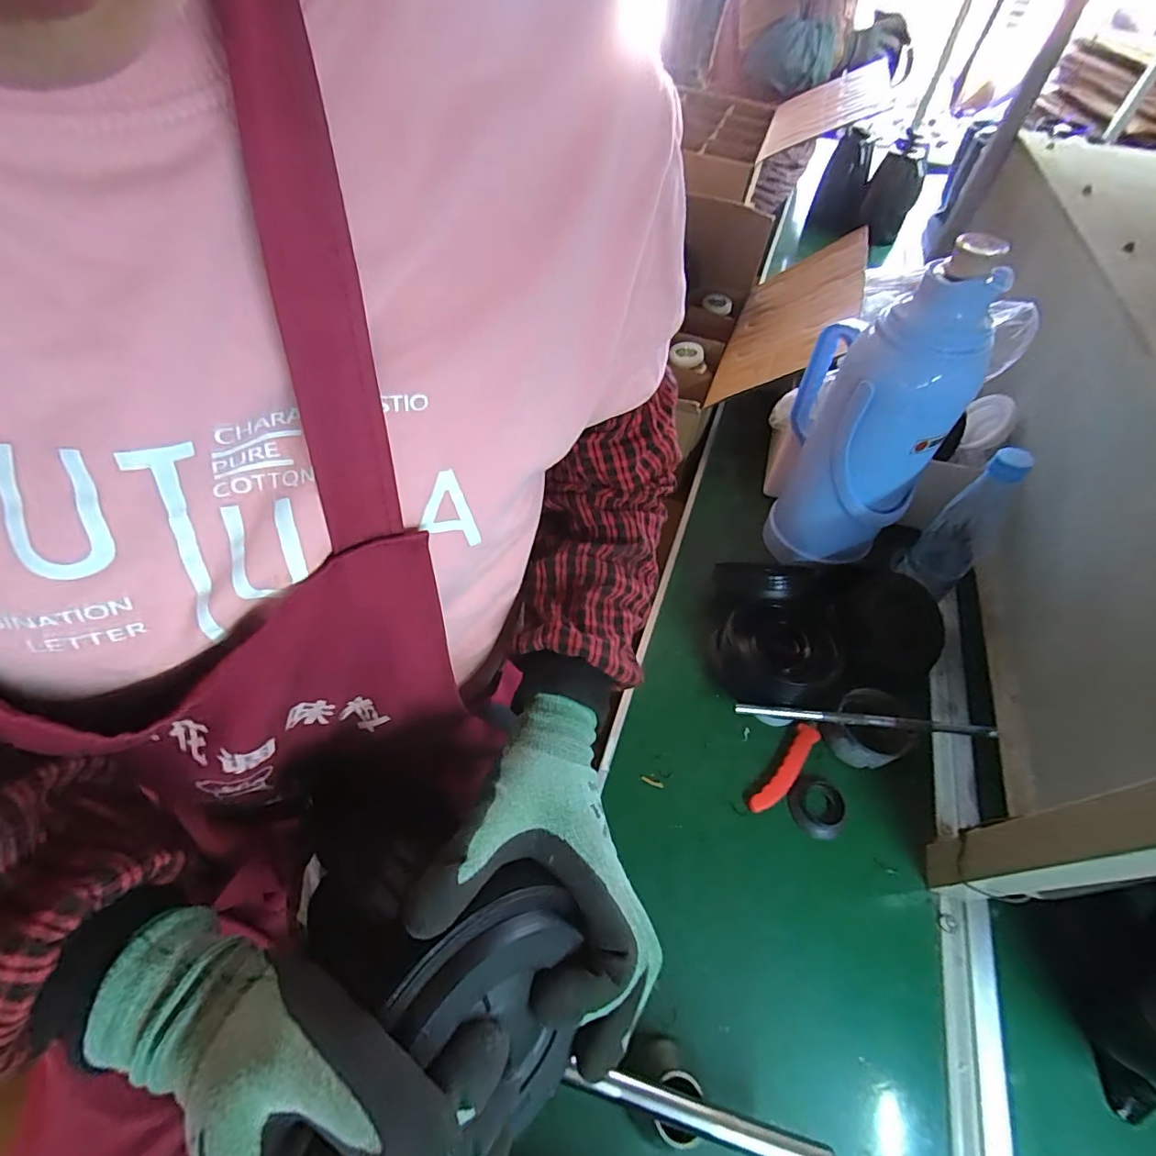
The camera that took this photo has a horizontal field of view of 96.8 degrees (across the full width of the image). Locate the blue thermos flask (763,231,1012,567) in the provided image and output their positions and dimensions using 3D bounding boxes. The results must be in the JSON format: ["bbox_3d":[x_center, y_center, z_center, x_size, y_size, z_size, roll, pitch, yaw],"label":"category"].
[{"bbox_3d":[0.333,-0.173,0.591,0.113,0.335,0.153,-2,54,-5],"label":"blue thermos flask"}]

